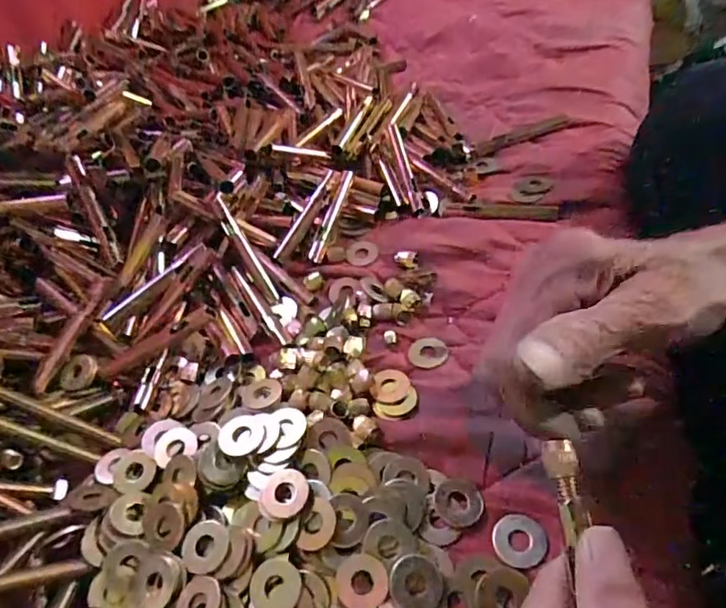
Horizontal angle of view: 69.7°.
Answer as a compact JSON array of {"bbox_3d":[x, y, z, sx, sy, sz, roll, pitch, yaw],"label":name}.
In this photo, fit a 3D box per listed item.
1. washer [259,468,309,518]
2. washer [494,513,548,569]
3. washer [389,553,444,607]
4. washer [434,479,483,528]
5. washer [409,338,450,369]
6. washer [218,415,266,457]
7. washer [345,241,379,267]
[{"bbox_3d":[-0.041,0.095,0.265,0.024,0.005,0.026,-9,51,11],"label":"washer"},{"bbox_3d":[0.076,0.114,0.253,0.024,0.004,0.024,-6,51,8],"label":"washer"},{"bbox_3d":[0.025,0.131,0.244,0.024,0.005,0.025,-6,51,8],"label":"washer"},{"bbox_3d":[0.049,0.101,0.267,0.024,0.004,0.025,-6,51,8],"label":"washer"},{"bbox_3d":[0.041,0.031,0.330,0.025,0.004,0.023,-8,47,11],"label":"washer"},{"bbox_3d":[-0.066,0.071,0.284,0.024,0.005,0.025,-6,51,8],"label":"washer"},{"bbox_3d":[-0.001,-0.039,0.391,0.023,0.004,0.025,-3,53,4],"label":"washer"}]

